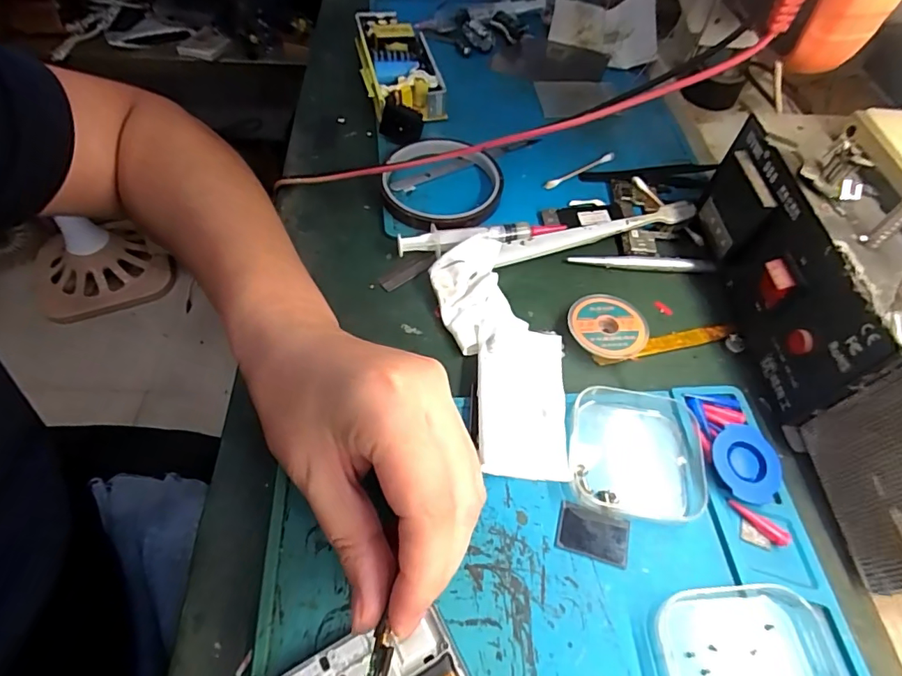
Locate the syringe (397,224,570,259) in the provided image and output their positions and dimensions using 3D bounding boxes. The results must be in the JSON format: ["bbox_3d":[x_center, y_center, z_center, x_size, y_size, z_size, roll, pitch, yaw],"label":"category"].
[{"bbox_3d":[0.021,-0.064,0.321,0.110,0.013,0.022,-3,56,-5],"label":"syringe"}]

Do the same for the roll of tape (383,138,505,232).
[{"bbox_3d":[-0.005,-0.107,0.344,0.082,0.017,0.091,0,56,-3],"label":"roll of tape"}]

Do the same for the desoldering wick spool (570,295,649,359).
[{"bbox_3d":[0.092,-0.006,0.291,0.045,0.012,0.041,1,56,-2],"label":"desoldering wick spool"}]

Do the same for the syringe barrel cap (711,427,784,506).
[{"bbox_3d":[0.145,0.062,0.244,0.035,0.011,0.033,1,56,-2],"label":"syringe barrel cap"}]

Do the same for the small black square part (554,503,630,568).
[{"bbox_3d":[0.066,0.090,0.228,0.032,0.004,0.022,16,56,8],"label":"small black square part"}]

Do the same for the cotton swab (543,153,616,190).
[{"bbox_3d":[0.100,-0.129,0.379,0.071,0.005,0.005,-29,62,-21],"label":"cotton swab"}]

